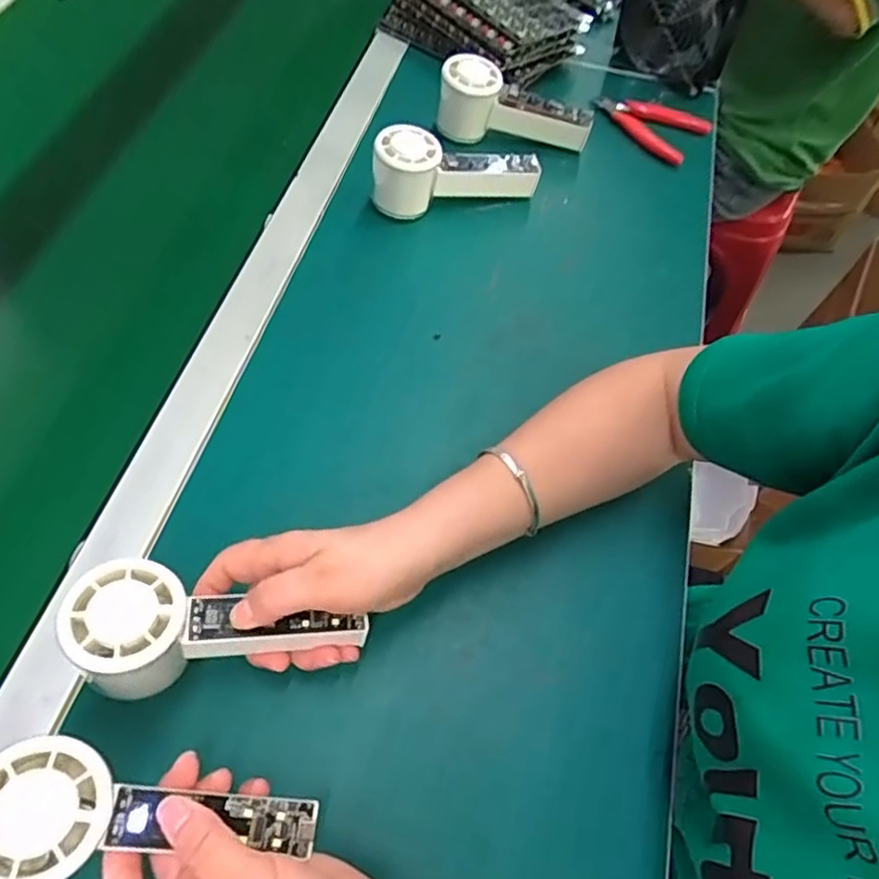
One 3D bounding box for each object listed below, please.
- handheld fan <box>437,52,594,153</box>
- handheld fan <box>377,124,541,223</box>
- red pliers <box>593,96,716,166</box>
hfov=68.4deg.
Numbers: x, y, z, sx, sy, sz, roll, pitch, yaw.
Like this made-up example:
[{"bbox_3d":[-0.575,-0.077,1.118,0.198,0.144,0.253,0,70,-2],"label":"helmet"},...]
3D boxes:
[{"bbox_3d":[0.072,-0.320,0.638,0.150,0.064,0.044,13,59,-11],"label":"handheld fan"},{"bbox_3d":[0.017,-0.238,0.579,0.151,0.062,0.047,-4,61,-7],"label":"handheld fan"},{"bbox_3d":[0.218,-0.331,0.676,0.118,0.019,0.070,26,62,10],"label":"red pliers"}]

